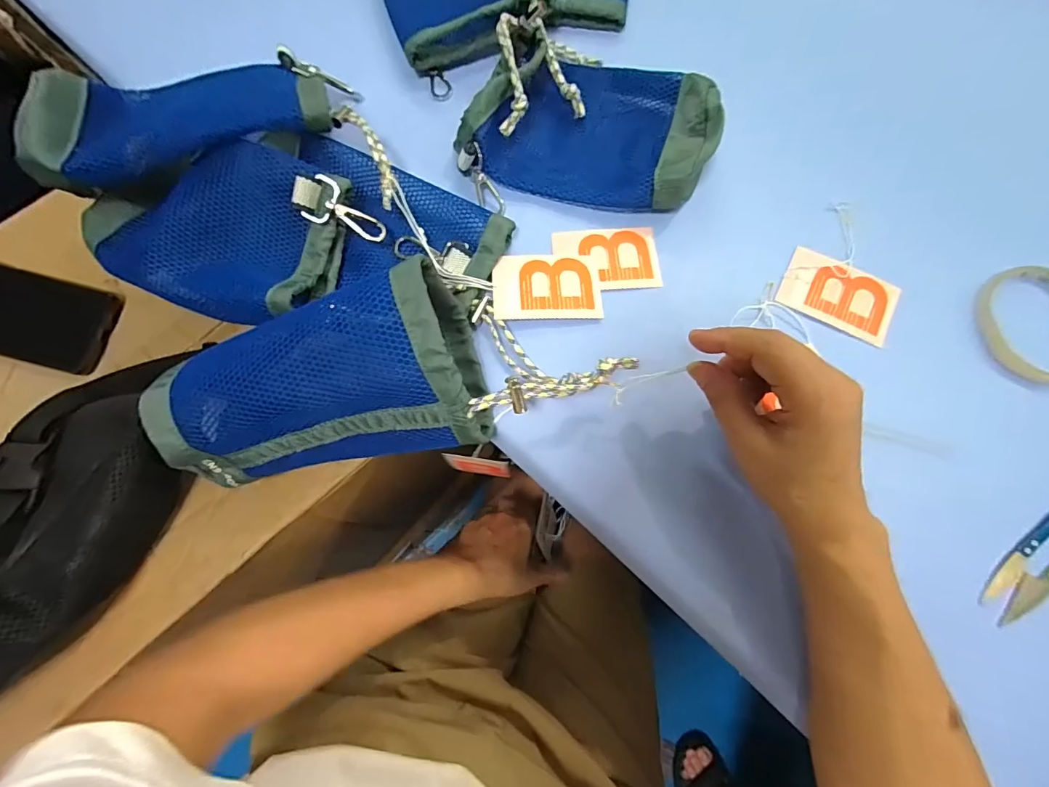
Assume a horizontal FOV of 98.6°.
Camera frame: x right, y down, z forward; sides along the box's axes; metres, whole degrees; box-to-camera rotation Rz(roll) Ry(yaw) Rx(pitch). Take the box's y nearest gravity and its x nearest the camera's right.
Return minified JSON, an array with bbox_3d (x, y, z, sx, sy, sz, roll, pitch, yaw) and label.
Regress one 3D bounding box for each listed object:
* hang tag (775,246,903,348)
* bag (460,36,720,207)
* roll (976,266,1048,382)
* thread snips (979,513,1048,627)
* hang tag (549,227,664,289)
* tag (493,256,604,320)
[{"bbox_3d":[0.237,-0.075,0.337,0.080,0.009,0.056,27,75,9],"label":"hang tag"},{"bbox_3d":[0.054,-0.226,0.369,0.198,0.039,0.138,14,72,7],"label":"bag"},{"bbox_3d":[0.370,-0.050,0.323,0.078,0.009,0.086,20,77,9],"label":"roll"},{"bbox_3d":[0.331,0.098,0.284,0.114,0.015,0.027,-41,67,-4],"label":"thread snips"},{"bbox_3d":[0.064,-0.105,0.350,0.080,0.004,0.055,-3,71,1],"label":"hang tag"},{"bbox_3d":[0.018,-0.080,0.338,0.080,0.004,0.053,-1,72,-4],"label":"tag"}]

